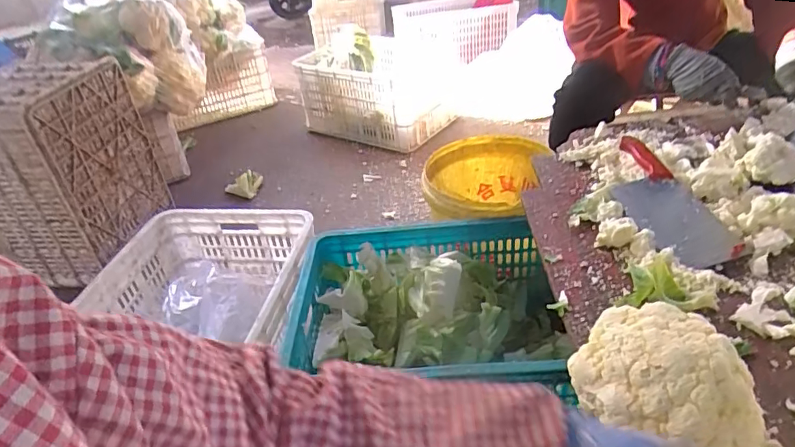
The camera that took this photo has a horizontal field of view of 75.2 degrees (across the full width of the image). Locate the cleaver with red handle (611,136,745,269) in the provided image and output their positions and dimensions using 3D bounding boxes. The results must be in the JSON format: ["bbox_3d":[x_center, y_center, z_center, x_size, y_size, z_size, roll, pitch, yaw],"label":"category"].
[{"bbox_3d":[0.365,-0.040,0.745,0.097,0.034,0.280,-10,35,-4],"label":"cleaver with red handle"}]

